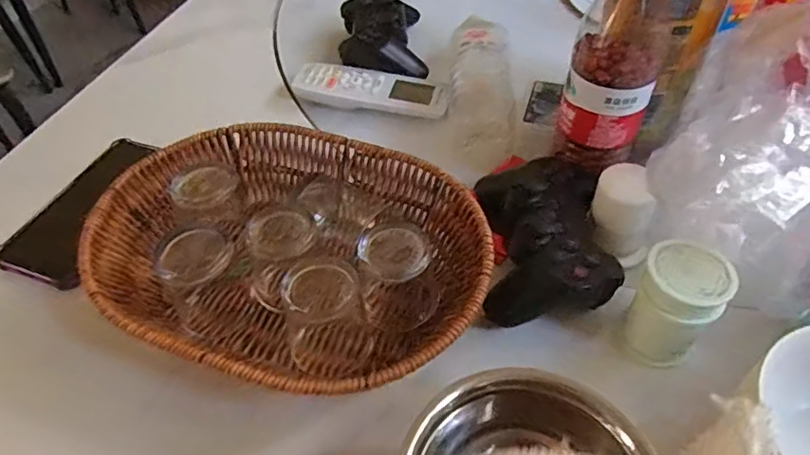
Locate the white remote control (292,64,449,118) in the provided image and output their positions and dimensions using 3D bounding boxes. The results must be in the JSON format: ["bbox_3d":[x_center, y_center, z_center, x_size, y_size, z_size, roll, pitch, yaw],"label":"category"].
[{"bbox_3d":[-0.034,-0.146,0.578,0.163,0.024,0.048,13,50,14],"label":"white remote control"}]

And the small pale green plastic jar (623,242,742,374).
[{"bbox_3d":[0.170,0.051,0.359,0.050,0.070,0.051,-1,48,1],"label":"small pale green plastic jar"}]

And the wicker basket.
[{"bbox_3d":[-0.080,0.022,0.398,0.272,0.072,0.203,15,50,15],"label":"wicker basket"}]

